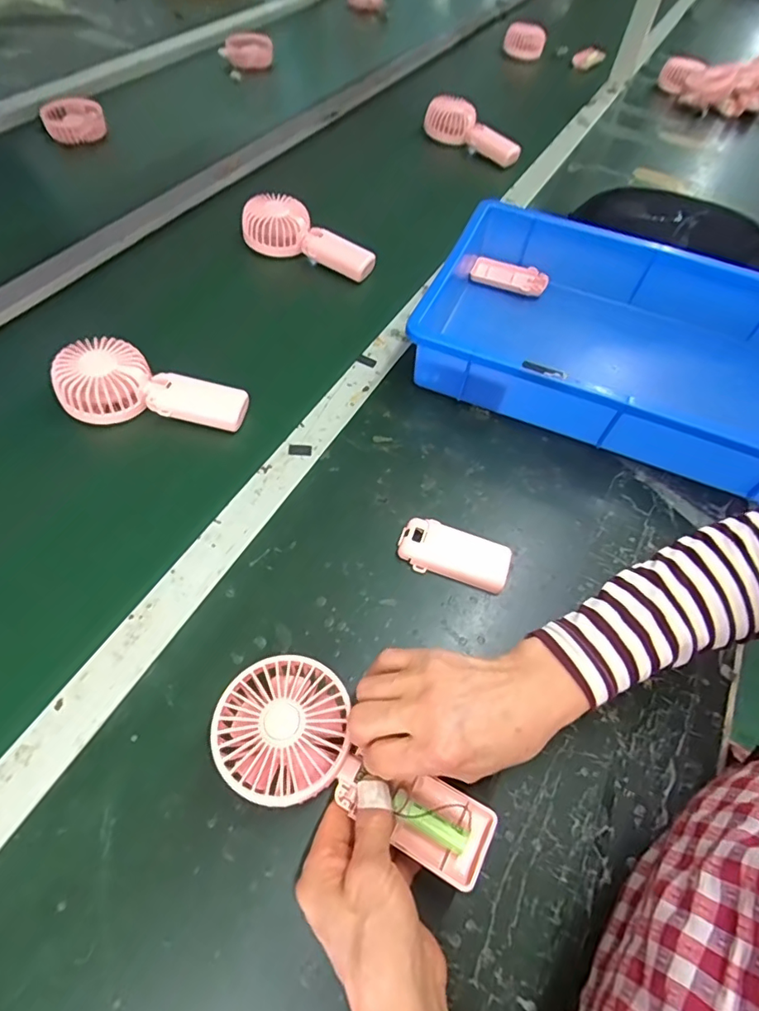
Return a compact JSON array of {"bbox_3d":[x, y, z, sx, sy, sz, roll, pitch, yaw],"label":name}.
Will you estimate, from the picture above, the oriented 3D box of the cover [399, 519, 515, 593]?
[{"bbox_3d":[0.065,0.041,0.455,0.094,0.014,0.047,15,57,5],"label":"cover"}]

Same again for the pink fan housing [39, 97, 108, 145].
[{"bbox_3d":[-0.484,-0.608,0.837,0.094,0.044,0.072,-21,61,-15],"label":"pink fan housing"}]

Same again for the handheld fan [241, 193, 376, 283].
[{"bbox_3d":[-0.091,-0.360,0.706,0.184,0.073,0.039,20,18,2],"label":"handheld fan"}]

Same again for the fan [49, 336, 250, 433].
[{"bbox_3d":[-0.224,-0.123,0.523,0.178,0.044,0.080,5,57,-1],"label":"fan"}]

